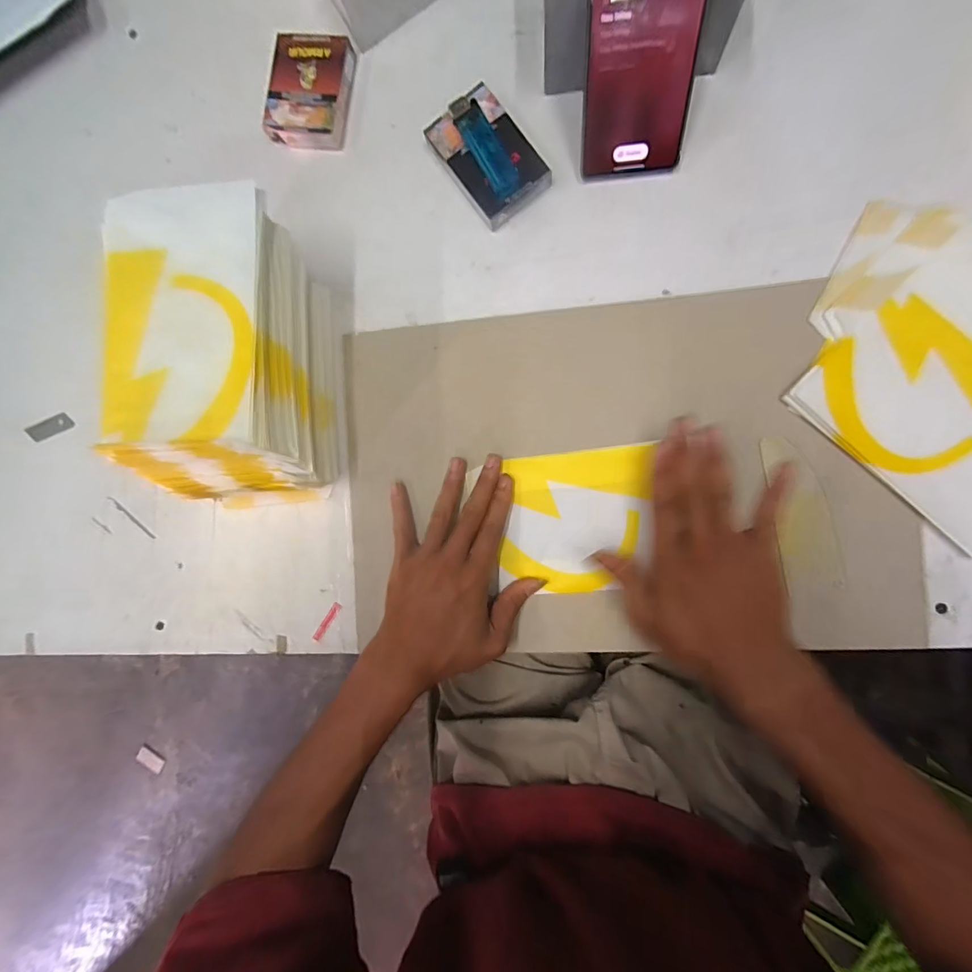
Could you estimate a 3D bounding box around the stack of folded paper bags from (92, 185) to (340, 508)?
[{"bbox_3d":[-0.197,-0.091,0.334,0.123,0.112,0.210,-3,89,8],"label":"stack of folded paper bags"}]

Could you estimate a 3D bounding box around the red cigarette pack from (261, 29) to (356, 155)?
[{"bbox_3d":[-0.152,-0.340,0.370,0.066,0.017,0.087,10,91,8],"label":"red cigarette pack"}]

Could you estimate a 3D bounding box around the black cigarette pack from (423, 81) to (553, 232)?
[{"bbox_3d":[0.003,-0.265,0.346,0.061,0.020,0.096,-37,85,6],"label":"black cigarette pack"}]

